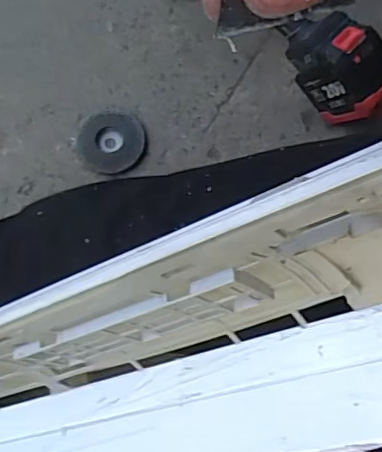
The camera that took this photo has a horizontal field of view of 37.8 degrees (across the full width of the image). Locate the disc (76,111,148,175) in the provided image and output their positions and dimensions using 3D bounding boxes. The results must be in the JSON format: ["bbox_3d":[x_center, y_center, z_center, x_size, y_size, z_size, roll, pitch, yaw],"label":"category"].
[{"bbox_3d":[-0.112,-0.120,0.794,0.092,0.012,0.091,0,87,-9],"label":"disc"}]

